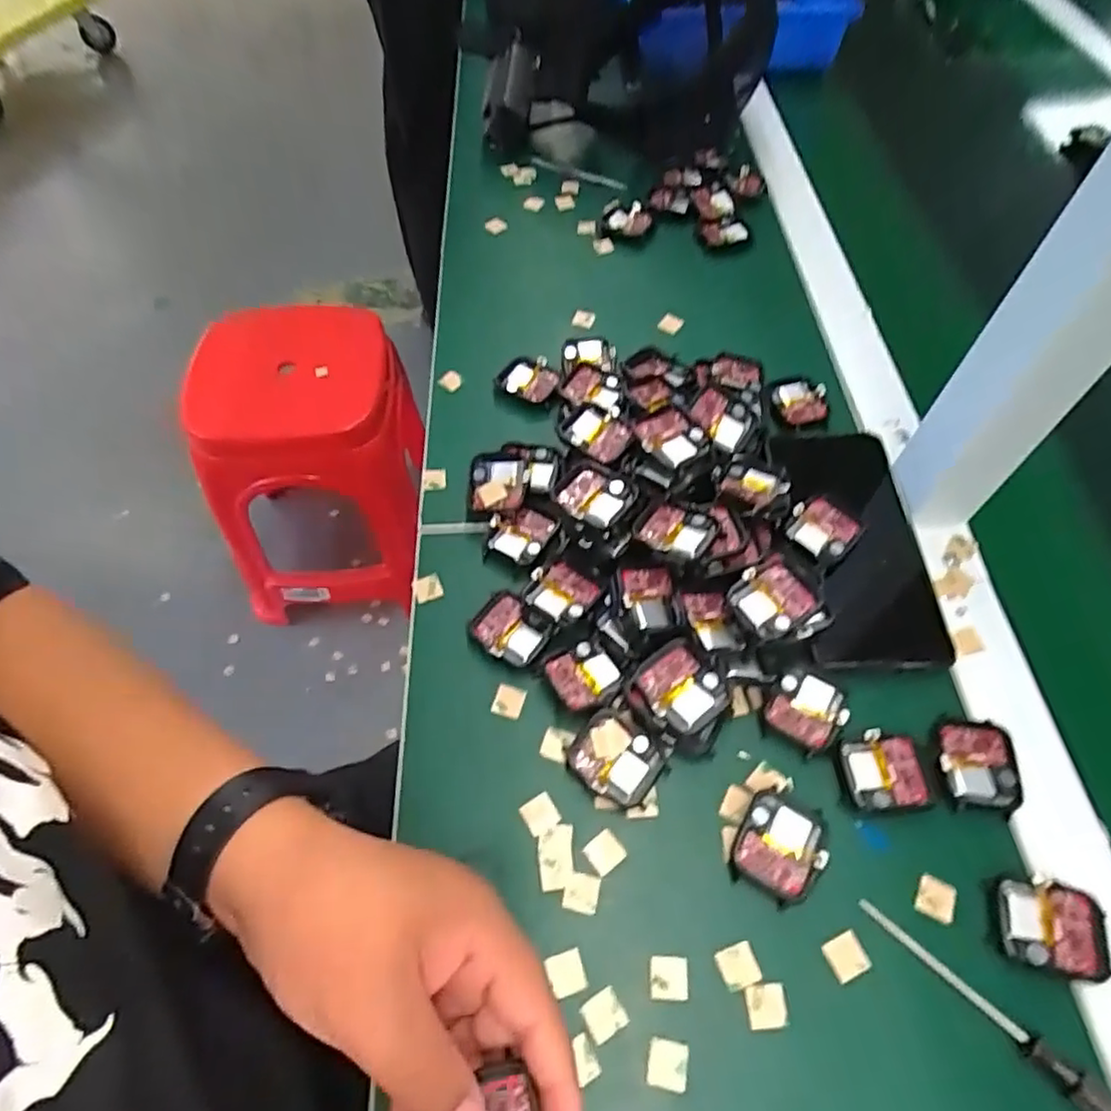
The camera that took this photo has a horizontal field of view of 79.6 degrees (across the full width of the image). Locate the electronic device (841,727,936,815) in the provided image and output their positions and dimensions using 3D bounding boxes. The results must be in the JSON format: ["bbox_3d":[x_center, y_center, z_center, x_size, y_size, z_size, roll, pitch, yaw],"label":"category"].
[{"bbox_3d":[0.162,0.106,0.328,0.038,0.005,0.037,-4,58,-3],"label":"electronic device"}]

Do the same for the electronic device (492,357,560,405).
[{"bbox_3d":[-0.016,-0.126,0.477,0.044,0.014,0.032,25,60,14],"label":"electronic device"}]

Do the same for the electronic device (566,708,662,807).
[{"bbox_3d":[0.031,0.100,0.335,0.041,0.013,0.042,31,62,17],"label":"electronic device"}]

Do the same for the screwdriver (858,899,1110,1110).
[{"bbox_3d":[0.187,0.194,0.273,0.131,0.011,0.012,38,64,21],"label":"screwdriver"}]

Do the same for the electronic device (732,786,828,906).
[{"bbox_3d":[0.105,0.136,0.312,0.037,0.010,0.043,28,61,16],"label":"electronic device"}]

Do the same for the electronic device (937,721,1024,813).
[{"bbox_3d":[0.209,0.104,0.332,0.037,0.006,0.042,5,58,2],"label":"electronic device"}]

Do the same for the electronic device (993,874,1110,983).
[{"bbox_3d":[0.219,0.164,0.294,0.042,0.009,0.037,12,58,6],"label":"electronic device"}]

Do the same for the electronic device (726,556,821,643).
[{"bbox_3d":[0.118,0.022,0.353,0.044,0.009,0.037,-24,61,-16],"label":"electronic device"}]

